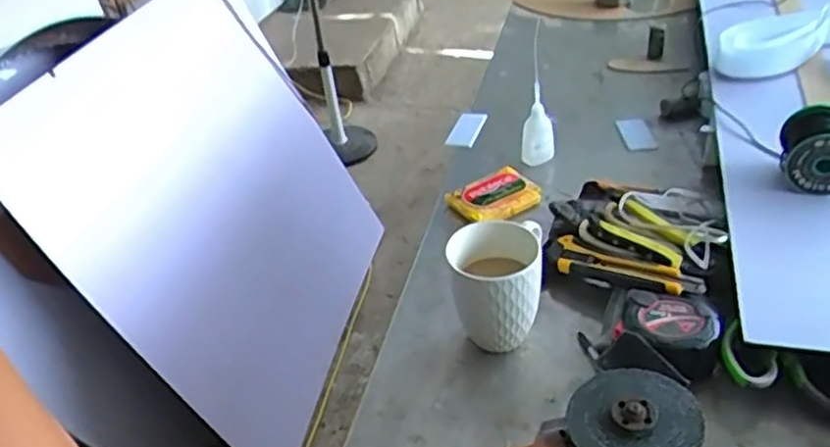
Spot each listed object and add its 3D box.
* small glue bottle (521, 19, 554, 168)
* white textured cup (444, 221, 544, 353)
[{"bbox_3d":[0.159,-0.152,0.880,0.028,0.193,0.052,14,42,31],"label":"small glue bottle"},{"bbox_3d":[0.077,0.063,0.646,0.083,0.111,0.094,-1,35,10],"label":"white textured cup"}]

